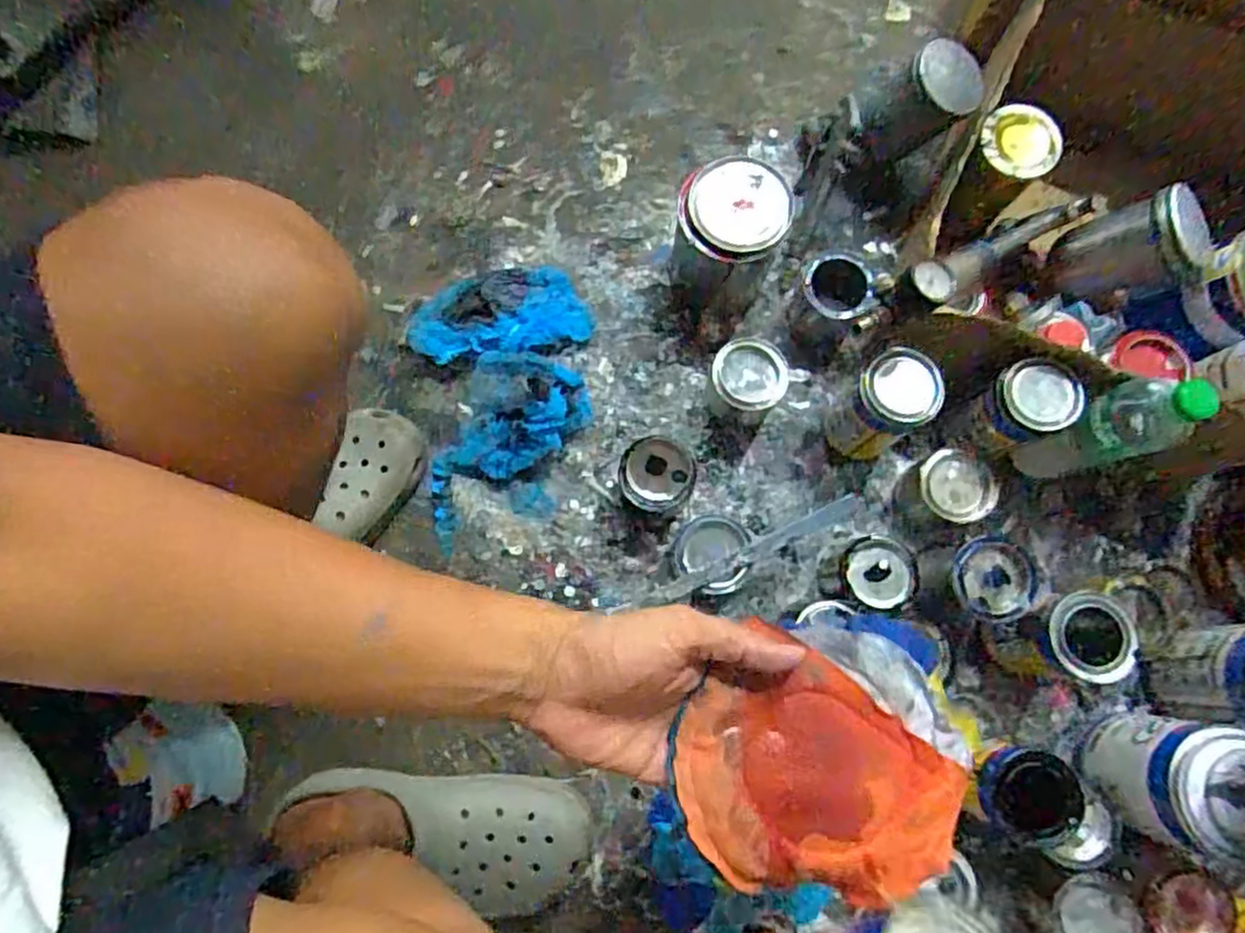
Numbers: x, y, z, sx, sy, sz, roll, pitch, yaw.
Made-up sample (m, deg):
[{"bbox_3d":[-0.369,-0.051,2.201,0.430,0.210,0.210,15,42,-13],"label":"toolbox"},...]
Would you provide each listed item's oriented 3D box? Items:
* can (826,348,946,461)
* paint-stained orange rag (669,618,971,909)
[{"bbox_3d":[0.249,-0.057,0.686,0.070,0.145,0.076,0,79,-1],"label":"can"},{"bbox_3d":[0.105,0.155,0.372,0.151,0.024,0.133,8,79,1],"label":"paint-stained orange rag"}]

